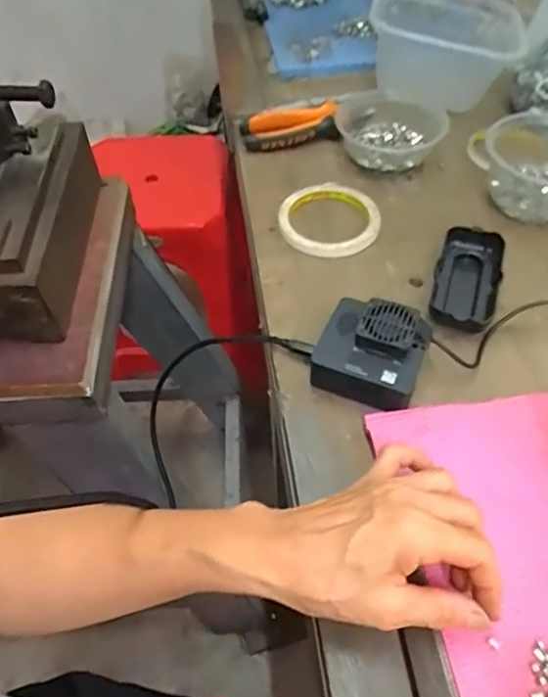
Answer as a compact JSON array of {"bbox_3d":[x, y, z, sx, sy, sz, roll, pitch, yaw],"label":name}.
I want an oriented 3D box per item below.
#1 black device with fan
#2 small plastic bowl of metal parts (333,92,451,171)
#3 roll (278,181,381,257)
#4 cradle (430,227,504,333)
[{"bbox_3d":[0.073,0.004,0.421,0.076,0.043,0.074,21,57,19],"label":"black device with fan"},{"bbox_3d":[0.126,-0.238,0.604,0.112,0.038,0.109,0,53,1],"label":"small plastic bowl of metal parts"},{"bbox_3d":[0.056,-0.133,0.546,0.096,0.018,0.112,8,54,10],"label":"roll"},{"bbox_3d":[0.167,-0.061,0.479,0.053,0.022,0.107,16,55,15],"label":"cradle"}]

